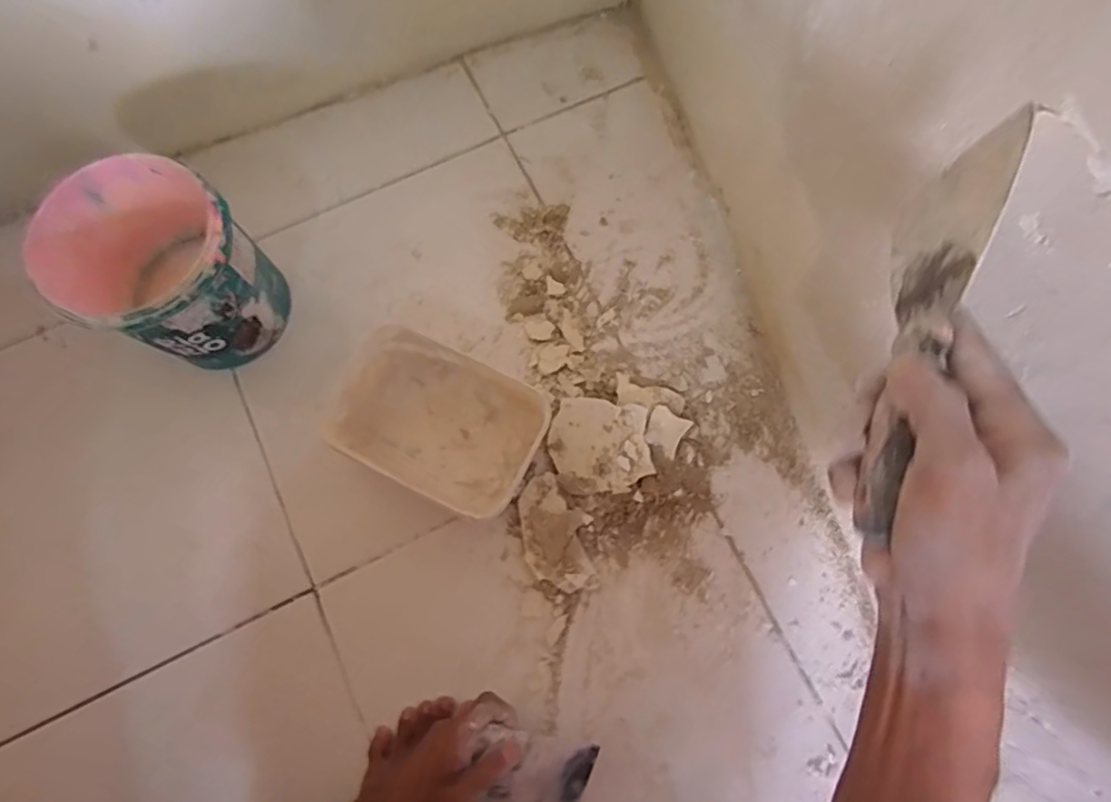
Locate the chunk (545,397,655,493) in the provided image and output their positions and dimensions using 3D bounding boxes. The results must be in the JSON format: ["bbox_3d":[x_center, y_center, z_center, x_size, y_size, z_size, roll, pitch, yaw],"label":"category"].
[{"bbox_3d":[0.047,0.045,0.592,0.102,0.010,0.102,-6,76,-1],"label":"chunk"}]

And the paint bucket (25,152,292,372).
[{"bbox_3d":[-0.379,-0.128,0.576,0.153,0.168,0.158,0,76,1],"label":"paint bucket"}]

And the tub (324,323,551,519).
[{"bbox_3d":[-0.122,0.021,0.583,0.203,0.070,0.144,24,78,6],"label":"tub"}]

